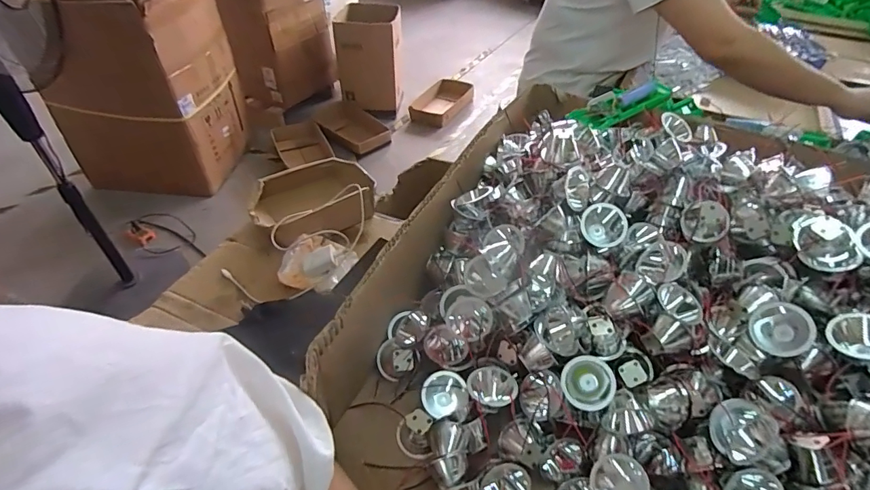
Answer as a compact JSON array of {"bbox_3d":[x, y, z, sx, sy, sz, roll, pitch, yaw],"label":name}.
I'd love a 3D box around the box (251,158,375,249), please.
[{"bbox_3d":[-0.256,-0.097,0.973,0.262,0.075,0.192,-24,48,-24],"label":"box"}]

